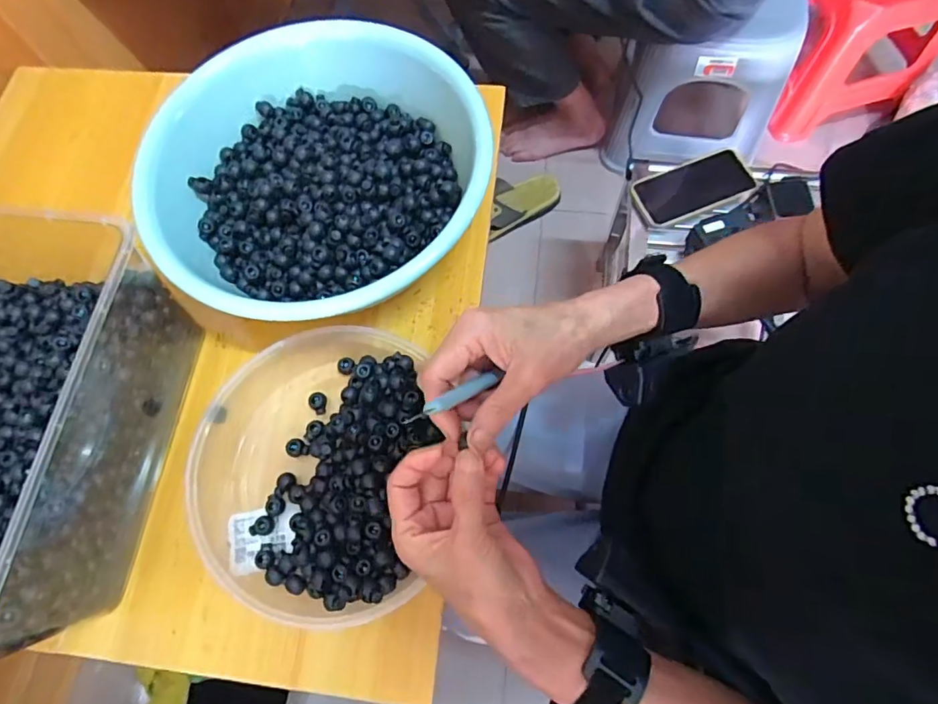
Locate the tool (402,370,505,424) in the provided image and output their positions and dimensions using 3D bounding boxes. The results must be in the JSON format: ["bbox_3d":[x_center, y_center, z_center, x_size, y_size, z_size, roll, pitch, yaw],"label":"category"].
[{"bbox_3d":[-0.008,0.025,0.299,0.009,0.005,0.082,49,38,16],"label":"tool"}]

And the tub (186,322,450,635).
[{"bbox_3d":[-0.135,0.089,0.435,0.203,0.053,0.221,-1,70,2],"label":"tub"}]

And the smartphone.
[{"bbox_3d":[0.316,-0.232,0.731,0.165,0.012,0.078,-22,71,-5],"label":"smartphone"}]

